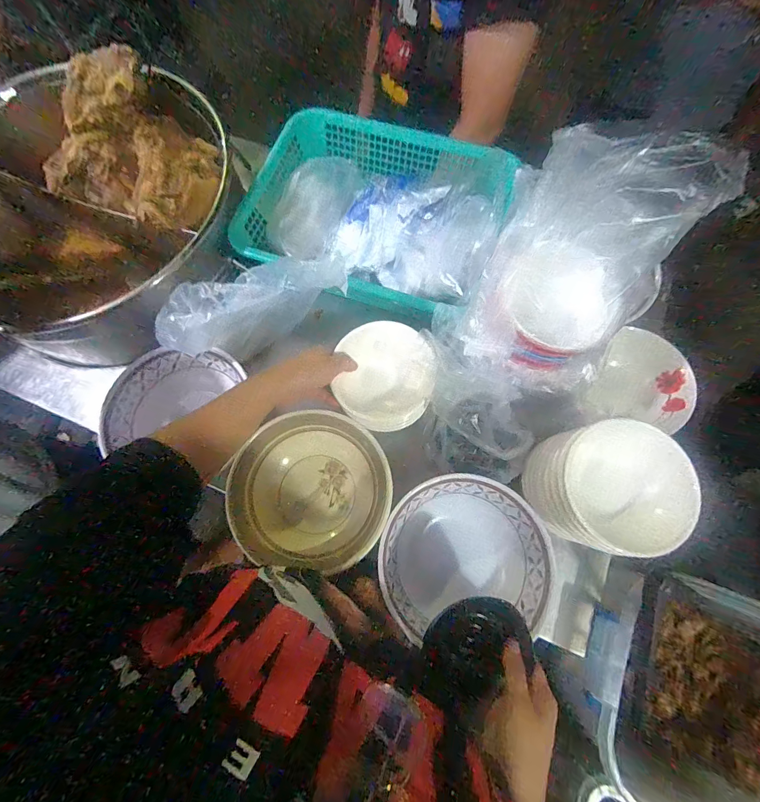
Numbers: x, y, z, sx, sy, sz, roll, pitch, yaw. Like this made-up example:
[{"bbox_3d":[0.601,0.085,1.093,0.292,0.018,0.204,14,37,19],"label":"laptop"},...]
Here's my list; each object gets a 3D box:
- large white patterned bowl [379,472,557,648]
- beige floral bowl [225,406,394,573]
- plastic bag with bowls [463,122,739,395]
[{"bbox_3d":[0.100,0.181,0.436,0.193,0.057,0.171,-7,73,-2],"label":"large white patterned bowl"},{"bbox_3d":[-0.085,0.112,0.461,0.192,0.065,0.195,0,73,0],"label":"beige floral bowl"},{"bbox_3d":[0.183,-0.124,0.347,0.166,0.182,0.160,28,75,9],"label":"plastic bag with bowls"}]

